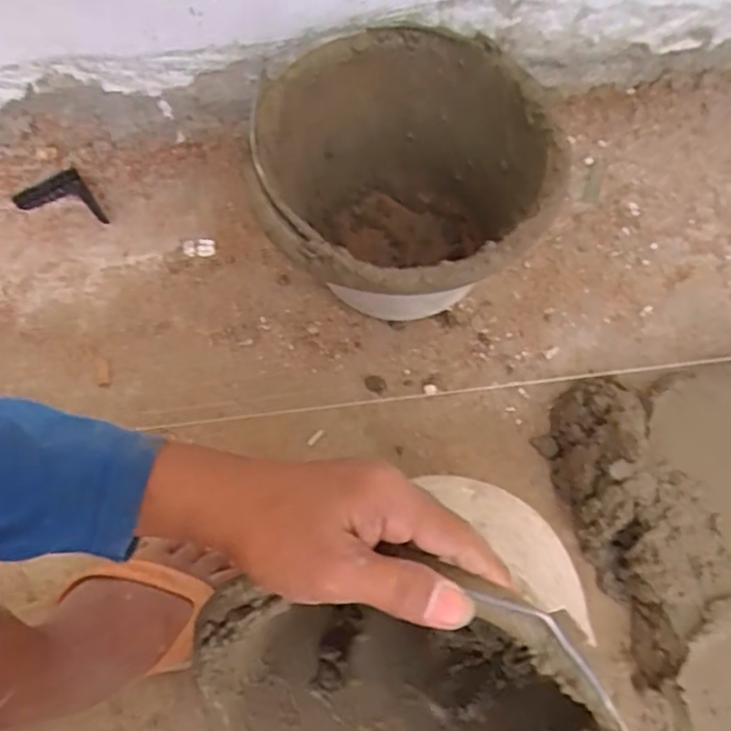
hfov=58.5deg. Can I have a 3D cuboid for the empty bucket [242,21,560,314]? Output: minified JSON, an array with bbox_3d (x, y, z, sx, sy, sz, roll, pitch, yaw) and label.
[{"bbox_3d":[0.035,-0.133,0.580,0.231,0.179,0.234,0,64,1],"label":"empty bucket"}]

